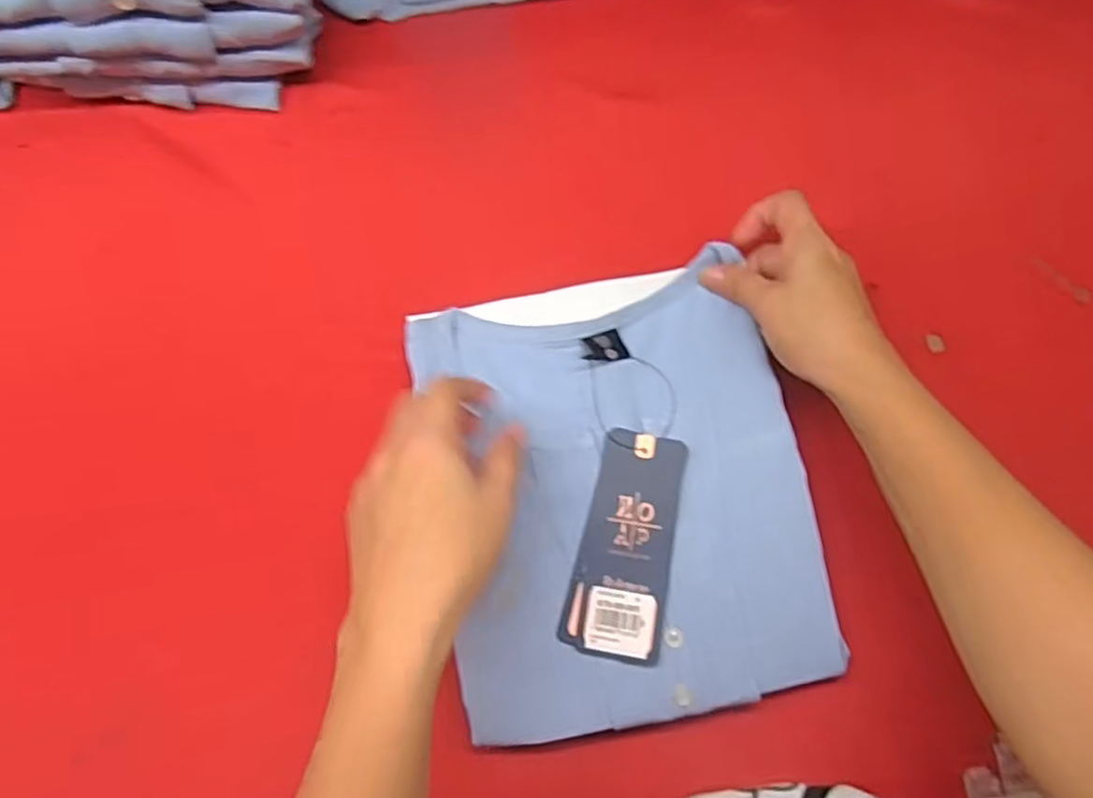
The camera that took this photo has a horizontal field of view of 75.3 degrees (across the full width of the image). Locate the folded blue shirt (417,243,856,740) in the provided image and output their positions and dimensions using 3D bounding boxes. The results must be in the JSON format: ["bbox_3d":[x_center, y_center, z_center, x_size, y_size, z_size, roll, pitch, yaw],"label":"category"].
[{"bbox_3d":[0.040,0.050,0.400,0.200,0.026,0.244,-11,77,-3],"label":"folded blue shirt"}]

